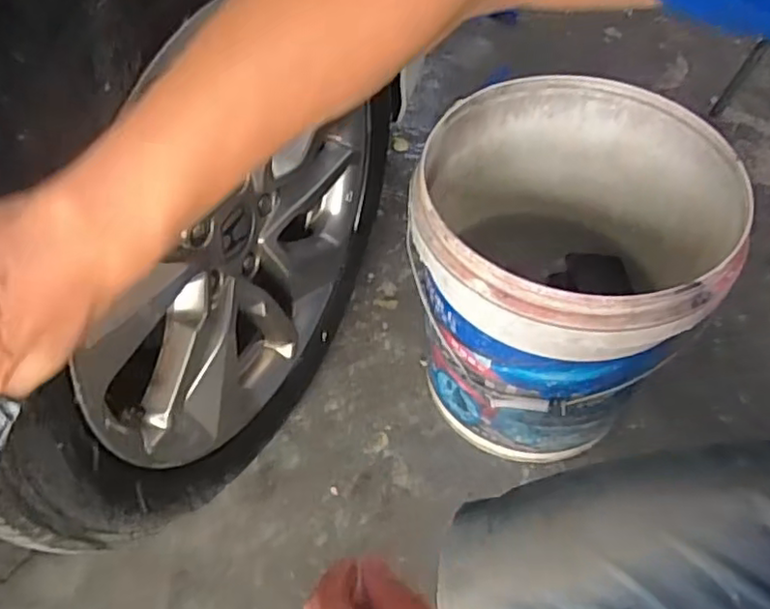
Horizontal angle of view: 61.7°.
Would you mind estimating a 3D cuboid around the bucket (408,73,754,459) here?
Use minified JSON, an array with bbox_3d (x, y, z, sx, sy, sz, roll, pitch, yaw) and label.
[{"bbox_3d":[0.181,-0.021,0.723,0.299,0.330,0.297,-1,54,1],"label":"bucket"}]

